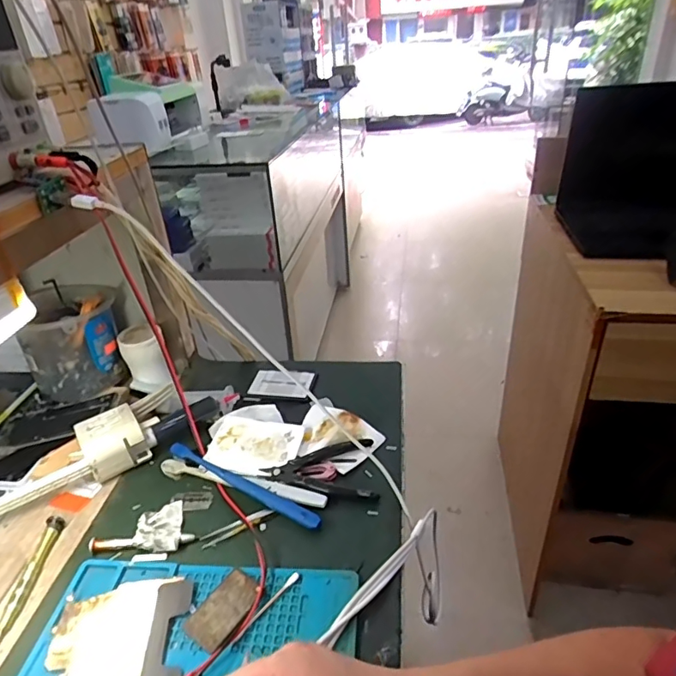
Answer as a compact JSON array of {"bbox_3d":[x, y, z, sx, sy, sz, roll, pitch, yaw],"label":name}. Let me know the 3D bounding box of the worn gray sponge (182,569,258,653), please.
[{"bbox_3d":[-0.093,0.221,0.406,0.038,0.005,0.060,19,38,32],"label":"worn gray sponge"}]

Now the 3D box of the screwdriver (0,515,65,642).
[{"bbox_3d":[-0.273,0.213,0.437,0.014,0.012,0.126,-5,31,-2],"label":"screwdriver"}]

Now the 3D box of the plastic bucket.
[{"bbox_3d":[-0.344,0.002,0.653,0.116,0.117,0.114,-15,33,-17],"label":"plastic bucket"}]

